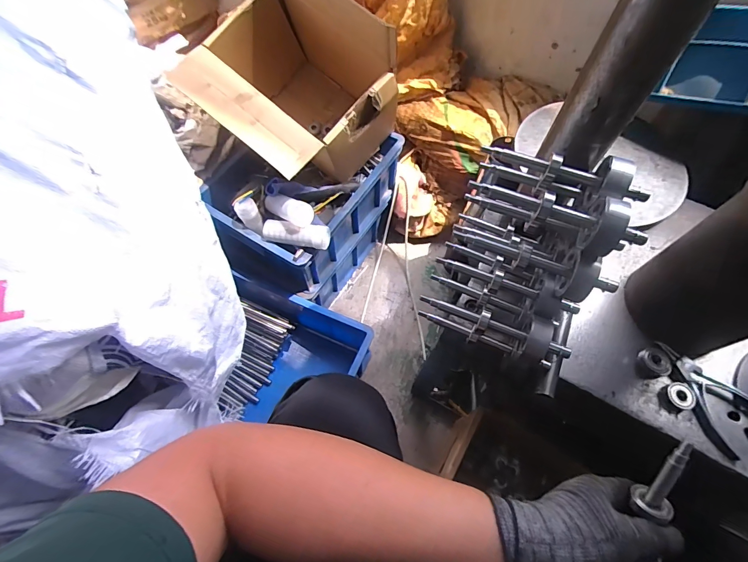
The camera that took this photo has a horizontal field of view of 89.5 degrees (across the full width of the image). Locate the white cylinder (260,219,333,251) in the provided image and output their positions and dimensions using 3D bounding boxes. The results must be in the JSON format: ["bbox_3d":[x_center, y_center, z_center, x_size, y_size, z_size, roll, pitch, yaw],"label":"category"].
[{"bbox_3d":[-0.144,-0.089,0.702,0.128,0.044,0.038,12,63,4],"label":"white cylinder"}]

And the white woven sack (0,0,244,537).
[{"bbox_3d":[-0.472,-0.132,0.596,0.388,0.322,0.775,-16,64,-10],"label":"white woven sack"}]

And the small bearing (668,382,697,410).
[{"bbox_3d":[0.364,0.136,0.447,0.027,0.012,0.029,1,62,-1],"label":"small bearing"}]

